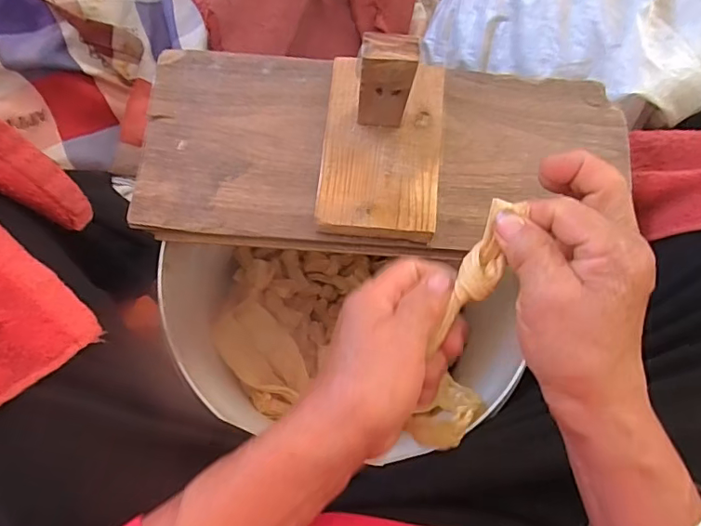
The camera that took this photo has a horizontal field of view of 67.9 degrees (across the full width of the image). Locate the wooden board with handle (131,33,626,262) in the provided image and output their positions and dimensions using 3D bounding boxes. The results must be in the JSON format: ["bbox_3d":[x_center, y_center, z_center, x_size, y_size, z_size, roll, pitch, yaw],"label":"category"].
[{"bbox_3d":[0.030,-0.101,0.361,0.373,0.127,0.160,3,75,0],"label":"wooden board with handle"}]

